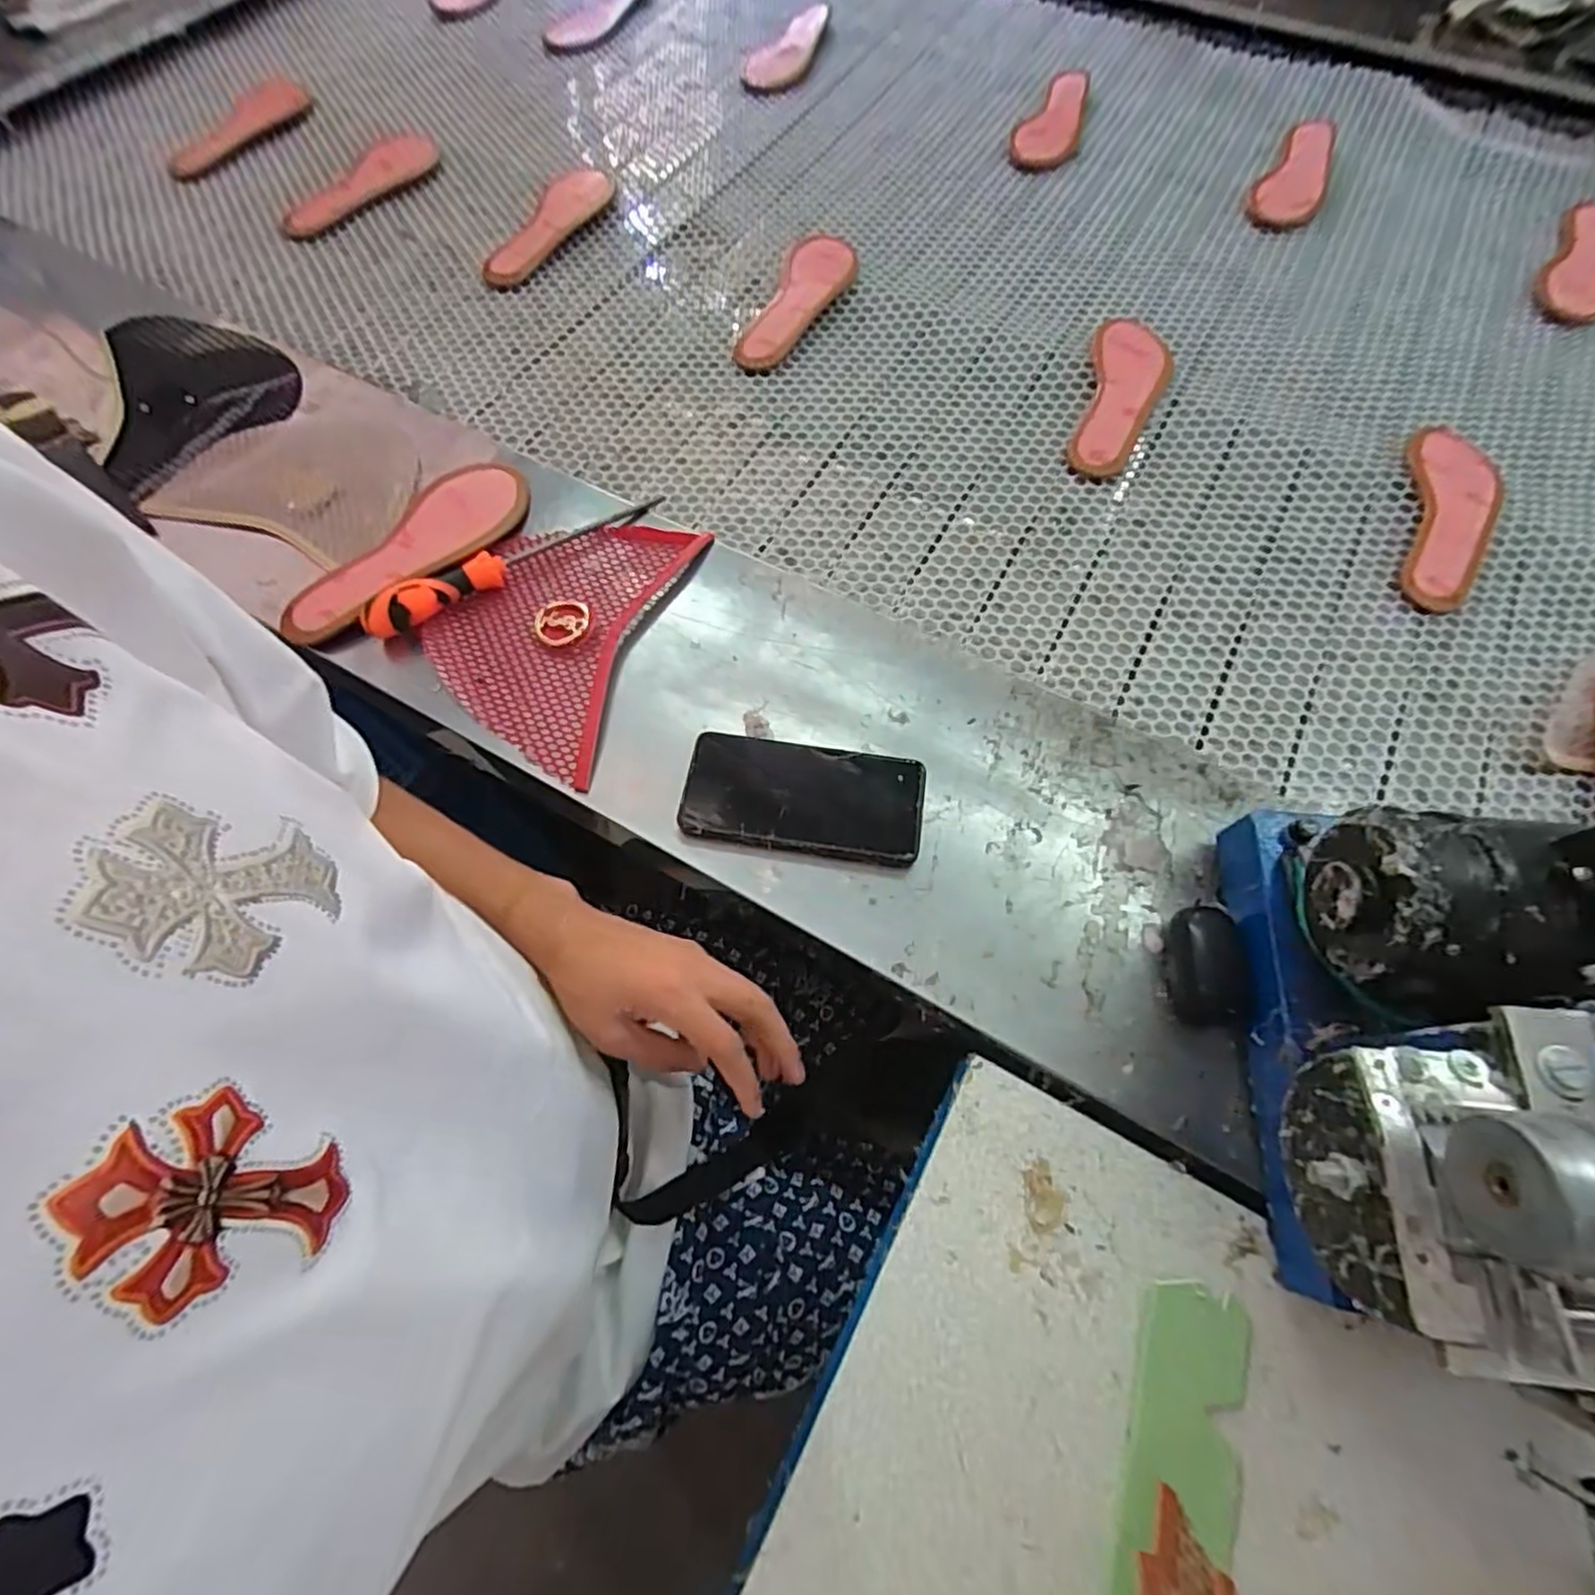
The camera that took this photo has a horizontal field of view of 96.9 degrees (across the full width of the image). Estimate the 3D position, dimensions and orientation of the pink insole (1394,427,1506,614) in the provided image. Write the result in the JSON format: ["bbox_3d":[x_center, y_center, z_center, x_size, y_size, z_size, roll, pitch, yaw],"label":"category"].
[{"bbox_3d":[0.568,-0.248,0.621,0.080,0.013,0.217,26,69,10],"label":"pink insole"}]

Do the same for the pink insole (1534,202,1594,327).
[{"bbox_3d":[0.859,-0.587,0.770,0.071,0.017,0.222,29,69,11],"label":"pink insole"}]

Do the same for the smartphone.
[{"bbox_3d":[0.004,-0.003,0.490,0.162,0.014,0.084,8,67,3],"label":"smartphone"}]

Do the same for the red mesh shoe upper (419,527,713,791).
[{"bbox_3d":[-0.194,-0.134,0.548,0.165,0.017,0.228,18,68,7],"label":"red mesh shoe upper"}]

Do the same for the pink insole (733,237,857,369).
[{"bbox_3d":[-0.006,-0.514,0.729,0.070,0.011,0.203,37,82,10],"label":"pink insole"}]

